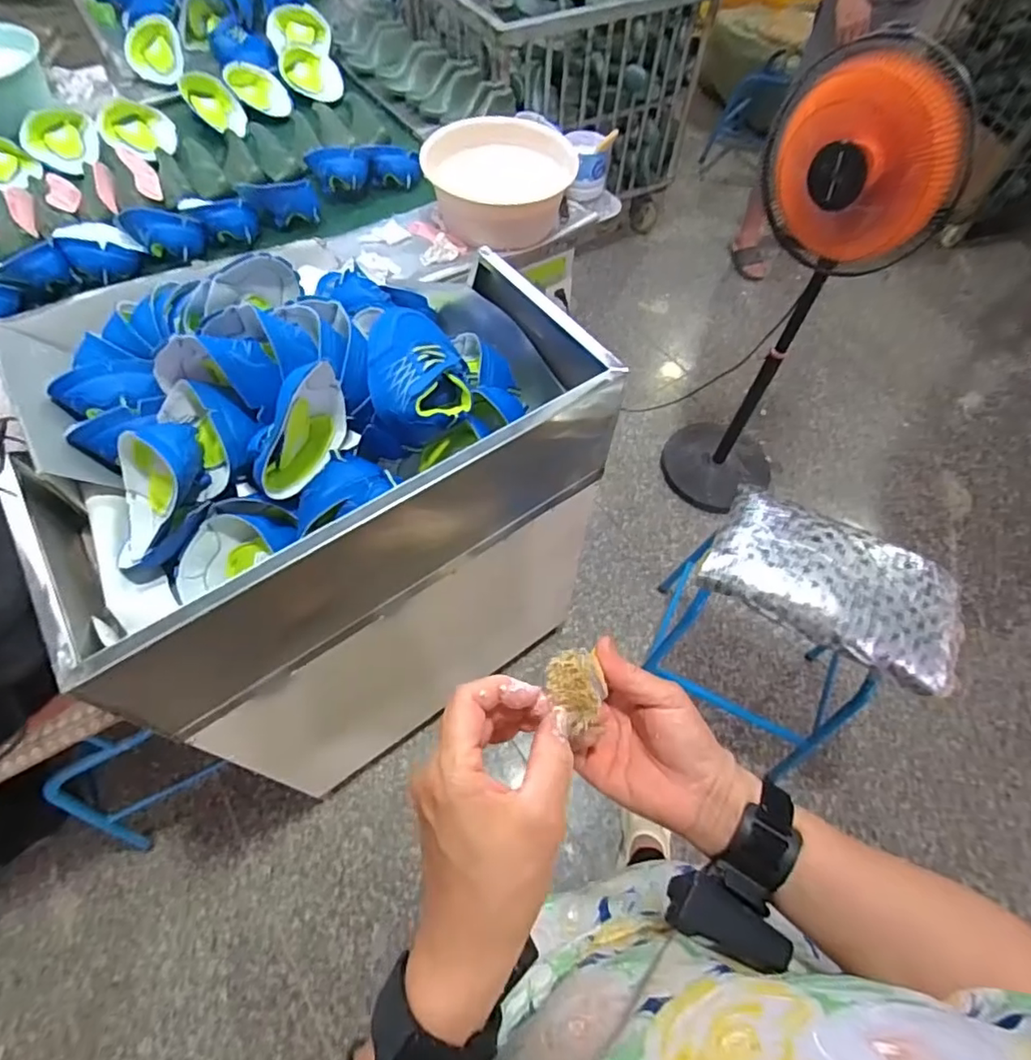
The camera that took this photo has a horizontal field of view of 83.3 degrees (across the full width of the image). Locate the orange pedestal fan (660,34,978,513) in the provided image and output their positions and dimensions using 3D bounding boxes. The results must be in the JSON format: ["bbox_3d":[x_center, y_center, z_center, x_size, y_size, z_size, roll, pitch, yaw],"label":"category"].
[{"bbox_3d":[0.616,-0.458,1.360,0.344,1.117,0.363,29,62,13],"label":"orange pedestal fan"}]

